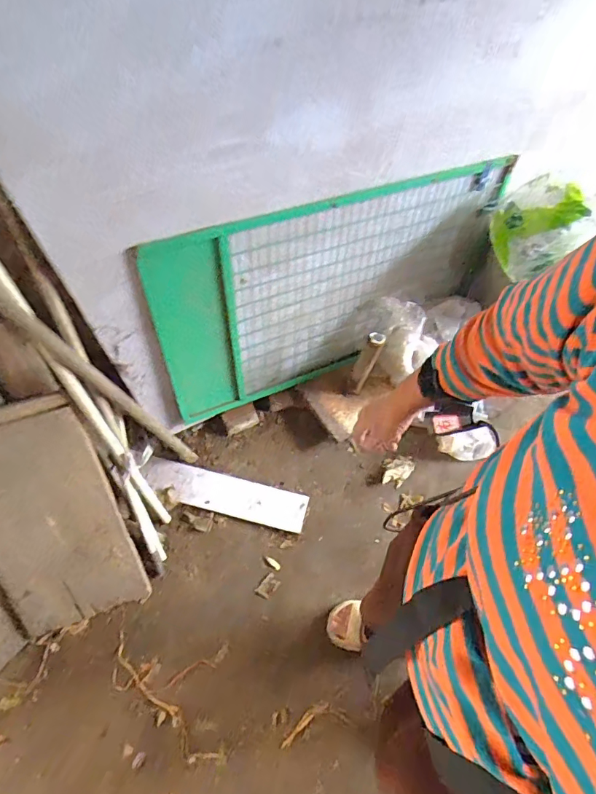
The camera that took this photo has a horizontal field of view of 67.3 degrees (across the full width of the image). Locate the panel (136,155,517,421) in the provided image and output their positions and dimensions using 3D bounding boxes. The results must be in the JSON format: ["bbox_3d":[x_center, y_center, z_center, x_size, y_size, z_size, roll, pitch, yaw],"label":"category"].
[{"bbox_3d":[0.112,-0.288,1.309,1.033,0.598,0.053,-22,54,-16],"label":"panel"}]

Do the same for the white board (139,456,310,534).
[{"bbox_3d":[-0.235,0.296,1.376,0.524,0.026,0.117,14,61,5],"label":"white board"}]

